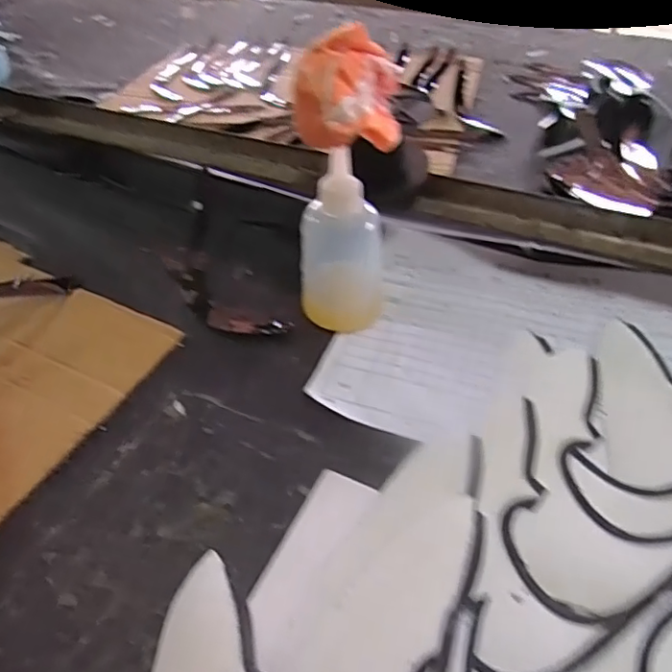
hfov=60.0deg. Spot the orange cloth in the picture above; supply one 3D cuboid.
[{"bbox_3d":[0.008,-0.149,0.353,0.062,0.058,0.061,-1,45,4],"label":"orange cloth"}]

